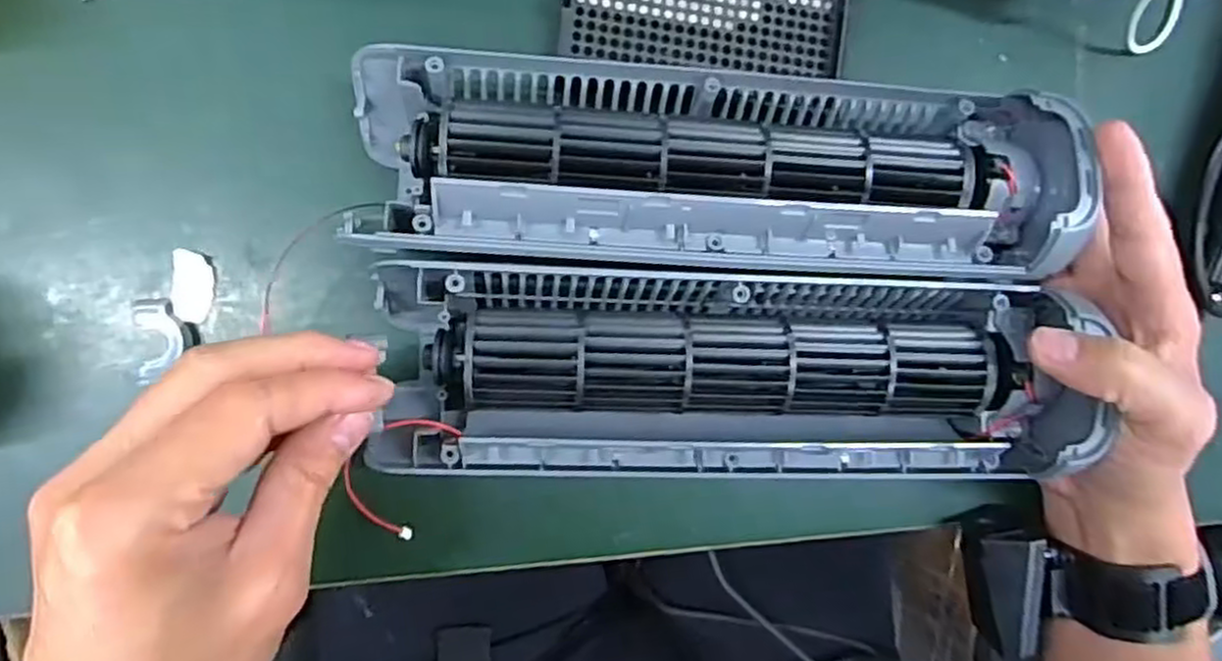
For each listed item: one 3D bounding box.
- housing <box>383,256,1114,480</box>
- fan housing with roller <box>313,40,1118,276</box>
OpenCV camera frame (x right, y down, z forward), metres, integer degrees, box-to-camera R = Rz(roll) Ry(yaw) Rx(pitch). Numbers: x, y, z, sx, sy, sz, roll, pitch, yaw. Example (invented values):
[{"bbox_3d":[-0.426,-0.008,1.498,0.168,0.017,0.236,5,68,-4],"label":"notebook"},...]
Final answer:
[{"bbox_3d":[0.054,0.019,0.316,0.299,0.048,0.087,2,92,-5],"label":"housing"},{"bbox_3d":[0.045,-0.070,0.310,0.301,0.059,0.083,2,92,-5],"label":"fan housing with roller"}]

